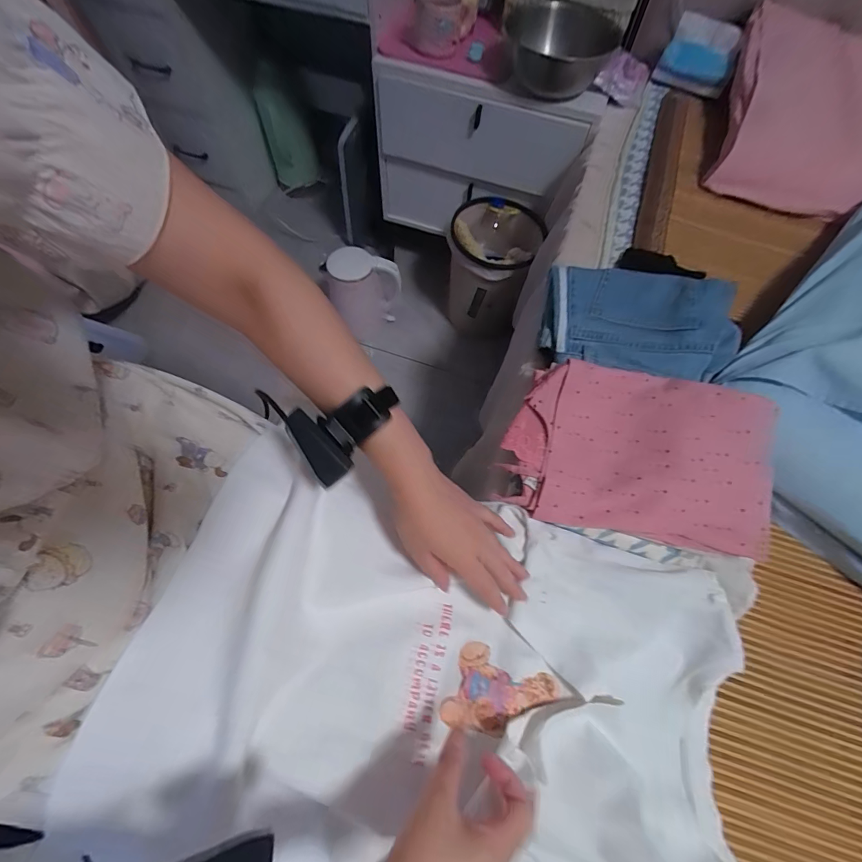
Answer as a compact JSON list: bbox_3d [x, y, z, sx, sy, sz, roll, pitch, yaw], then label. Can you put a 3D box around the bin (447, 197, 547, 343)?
[{"bbox_3d":[0.150,-0.416,1.071,0.205,0.302,0.197,1,65,-2],"label":"bin"}]

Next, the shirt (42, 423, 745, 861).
[{"bbox_3d":[0.020,0.231,0.363,0.532,0.087,0.357,17,66,5],"label":"shirt"}]

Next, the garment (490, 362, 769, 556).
[{"bbox_3d":[0.225,0.018,0.432,0.268,0.059,0.188,12,65,3],"label":"garment"}]

